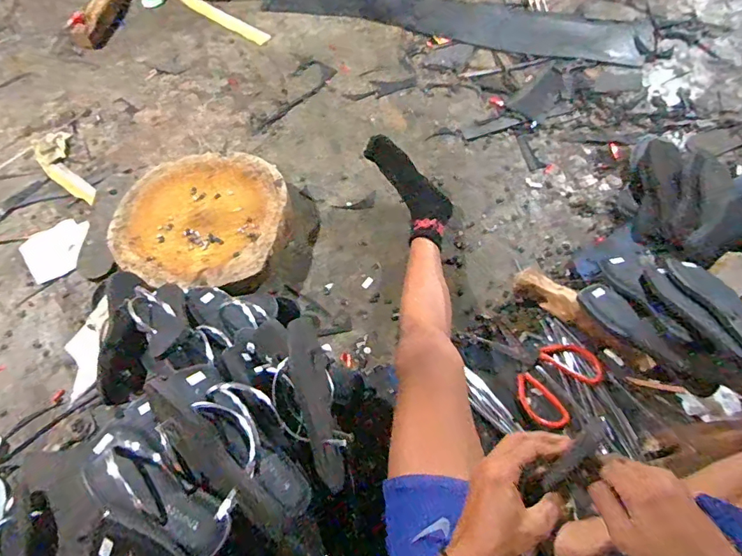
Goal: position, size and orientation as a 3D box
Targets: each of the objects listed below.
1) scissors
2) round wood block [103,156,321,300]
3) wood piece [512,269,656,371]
[{"bbox_3d":[0.303,0.151,0.789,0.146,0.008,0.184,-26,58,-4],"label":"scissors"},{"bbox_3d":[-0.327,-0.110,0.966,0.409,0.095,0.329,4,64,7],"label":"round wood block"},{"bbox_3d":[0.374,0.071,0.821,0.257,0.057,0.052,36,72,20],"label":"wood piece"}]

